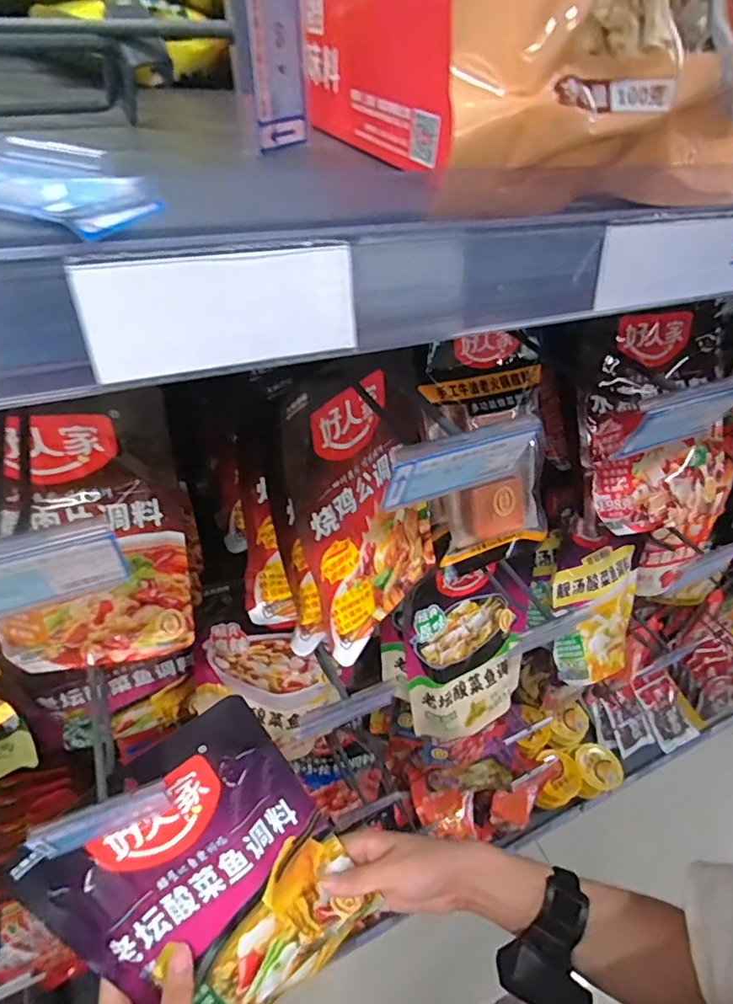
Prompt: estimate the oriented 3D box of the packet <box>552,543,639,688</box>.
[{"bbox_3d":[0.319,0.146,0.734,0.152,0.168,0.034,-18,12,-24],"label":"packet"}]

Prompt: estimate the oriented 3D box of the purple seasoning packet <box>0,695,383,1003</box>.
[{"bbox_3d":[-0.111,0.292,0.415,0.177,0.238,0.017,-35,12,-18],"label":"purple seasoning packet"}]

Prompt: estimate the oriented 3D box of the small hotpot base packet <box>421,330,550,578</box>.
[{"bbox_3d":[0.117,-0.052,0.535,0.125,0.225,0.050,-18,19,-23],"label":"small hotpot base packet"}]

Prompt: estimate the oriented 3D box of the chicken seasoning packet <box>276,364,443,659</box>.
[{"bbox_3d":[0.003,0.000,0.447,0.017,0.232,0.149,13,38,39],"label":"chicken seasoning packet"}]

